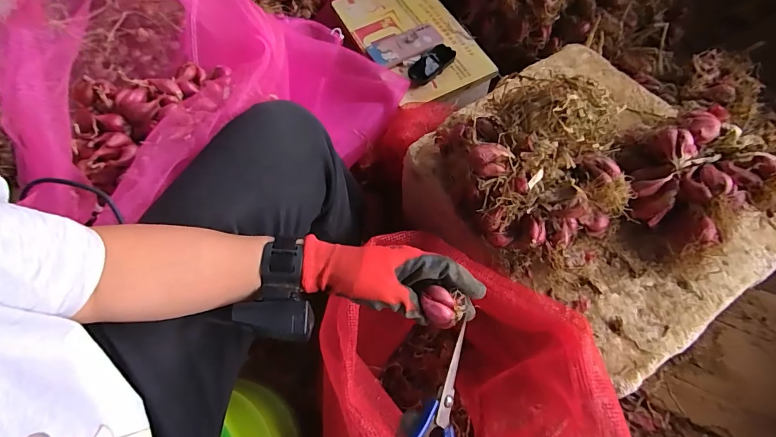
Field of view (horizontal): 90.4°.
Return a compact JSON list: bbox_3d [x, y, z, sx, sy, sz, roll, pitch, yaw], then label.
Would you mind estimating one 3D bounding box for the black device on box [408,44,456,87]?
[{"bbox_3d":[0.091,-0.326,0.823,0.053,0.033,0.117,39,71,18],"label":"black device on box"}]

